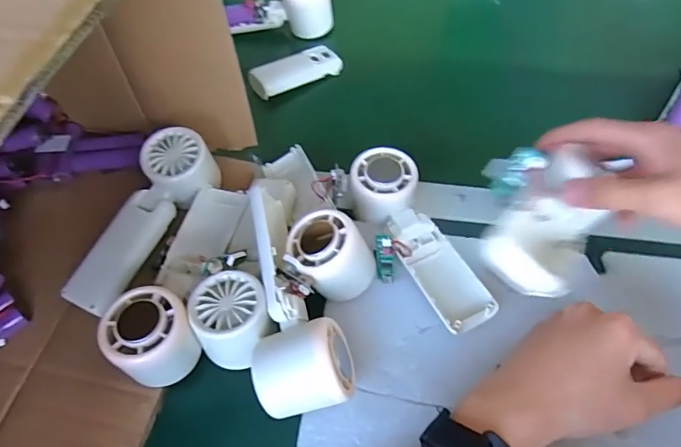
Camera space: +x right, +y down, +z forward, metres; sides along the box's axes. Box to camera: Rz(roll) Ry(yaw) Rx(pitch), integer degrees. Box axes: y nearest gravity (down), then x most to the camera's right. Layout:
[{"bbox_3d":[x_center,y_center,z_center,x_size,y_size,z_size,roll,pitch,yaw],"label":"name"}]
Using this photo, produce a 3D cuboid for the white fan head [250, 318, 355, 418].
[{"bbox_3d":[-0.022,0.098,0.326,0.058,0.057,0.056,-18,94,14],"label":"white fan head"}]

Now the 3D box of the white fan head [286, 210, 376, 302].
[{"bbox_3d":[-0.007,0.024,0.370,0.058,0.061,0.054,16,67,32],"label":"white fan head"}]

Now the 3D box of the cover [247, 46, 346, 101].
[{"bbox_3d":[-0.051,-0.176,0.548,0.108,0.020,0.040,-26,59,-17],"label":"cover"}]

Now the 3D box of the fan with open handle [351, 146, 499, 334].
[{"bbox_3d":[0.059,0.011,0.386,0.059,0.040,0.163,-21,59,-12],"label":"fan with open handle"}]

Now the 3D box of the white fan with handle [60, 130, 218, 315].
[{"bbox_3d":[-0.162,-0.001,0.410,0.055,0.061,0.164,25,75,17],"label":"white fan with handle"}]

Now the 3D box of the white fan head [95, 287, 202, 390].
[{"bbox_3d":[-0.130,0.081,0.336,0.060,0.050,0.055,0,55,0],"label":"white fan head"}]

